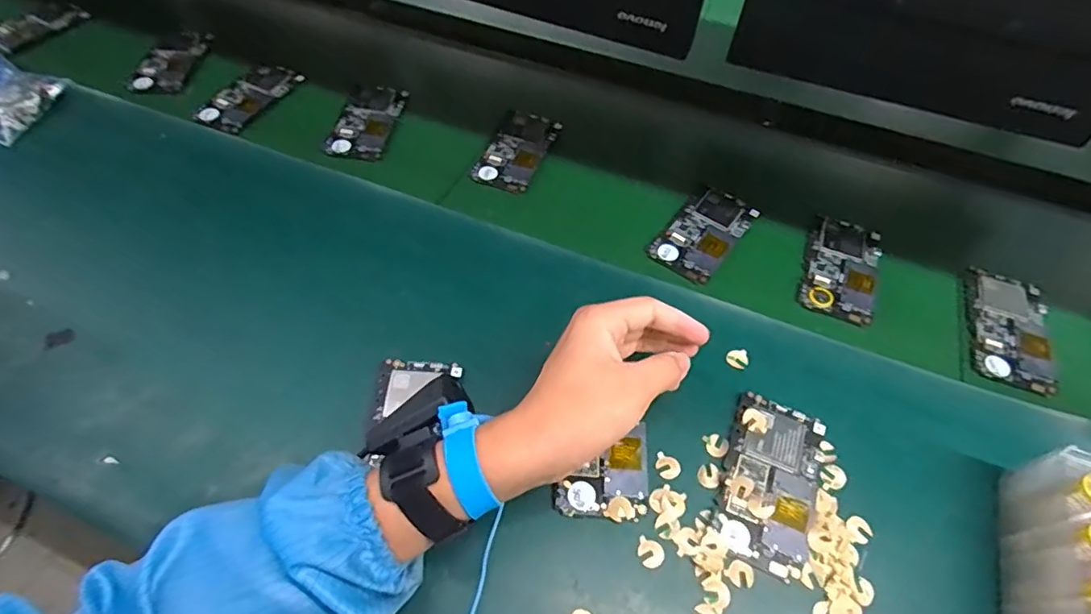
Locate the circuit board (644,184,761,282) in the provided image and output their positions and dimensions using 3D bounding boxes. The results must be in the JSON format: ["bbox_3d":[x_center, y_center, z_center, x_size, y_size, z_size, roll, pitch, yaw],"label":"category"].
[{"bbox_3d":[0.160,-0.078,0.554,0.063,0.011,0.119,35,59,20],"label":"circuit board"}]

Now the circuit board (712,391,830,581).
[{"bbox_3d":[0.166,0.127,0.411,0.065,0.011,0.123,19,55,10],"label":"circuit board"}]

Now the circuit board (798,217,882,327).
[{"bbox_3d":[0.287,-0.040,0.538,0.063,0.005,0.117,21,56,11],"label":"circuit board"}]

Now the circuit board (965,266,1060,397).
[{"bbox_3d":[0.420,0.016,0.507,0.067,0.006,0.125,20,55,10],"label":"circuit board"}]

